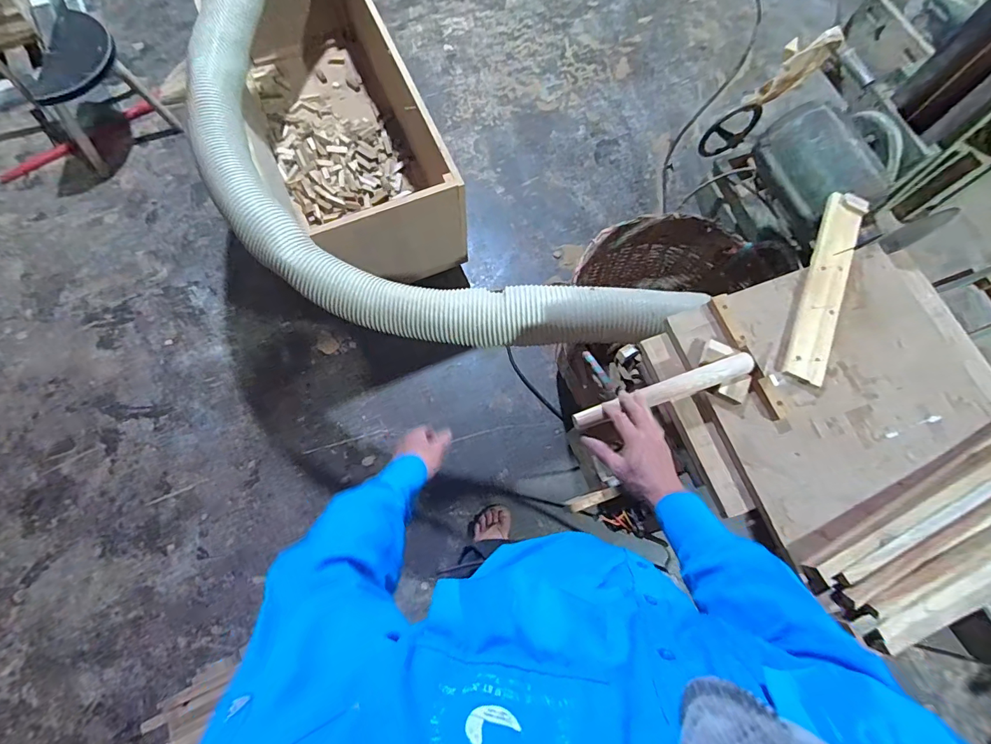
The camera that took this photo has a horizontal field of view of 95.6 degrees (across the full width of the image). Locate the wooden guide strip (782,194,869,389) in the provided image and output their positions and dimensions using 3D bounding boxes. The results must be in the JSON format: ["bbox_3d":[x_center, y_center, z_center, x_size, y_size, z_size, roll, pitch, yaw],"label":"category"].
[{"bbox_3d":[0.634,-0.169,0.856,0.072,0.022,0.424,25,73,5],"label":"wooden guide strip"}]

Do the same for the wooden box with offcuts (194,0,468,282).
[{"bbox_3d":[-0.622,-0.961,1.636,0.568,0.415,1.343,-24,75,-10],"label":"wooden box with offcuts"}]

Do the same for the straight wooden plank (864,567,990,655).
[{"bbox_3d":[0.800,0.316,0.708,0.488,0.037,0.047,-20,74,-9],"label":"straight wooden plank"}]

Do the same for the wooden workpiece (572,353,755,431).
[{"bbox_3d":[0.290,0.034,0.779,0.329,0.032,0.044,-19,74,-6],"label":"wooden workpiece"}]

